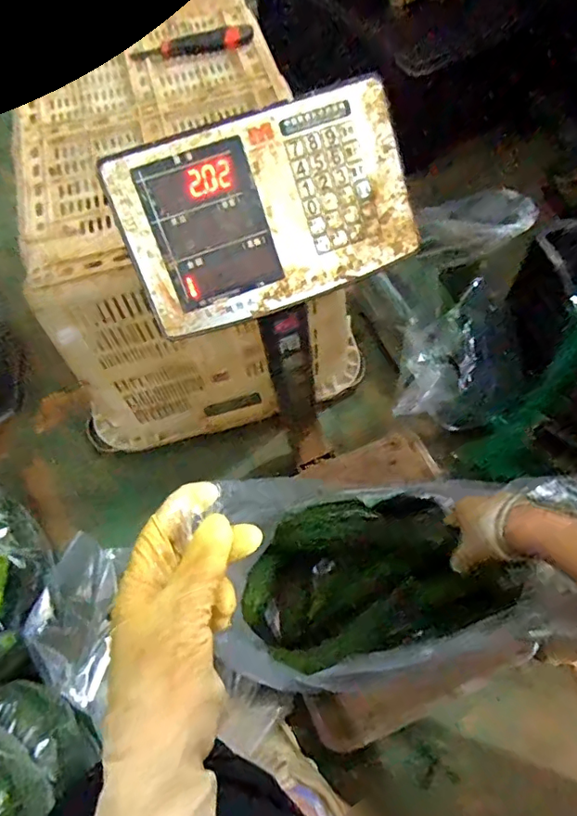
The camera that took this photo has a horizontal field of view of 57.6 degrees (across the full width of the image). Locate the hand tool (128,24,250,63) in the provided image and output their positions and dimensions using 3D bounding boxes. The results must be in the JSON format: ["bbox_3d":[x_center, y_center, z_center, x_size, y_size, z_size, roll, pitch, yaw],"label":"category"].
[{"bbox_3d":[-0.144,-0.545,0.781,0.181,0.024,0.026,-4,63,0],"label":"hand tool"}]

